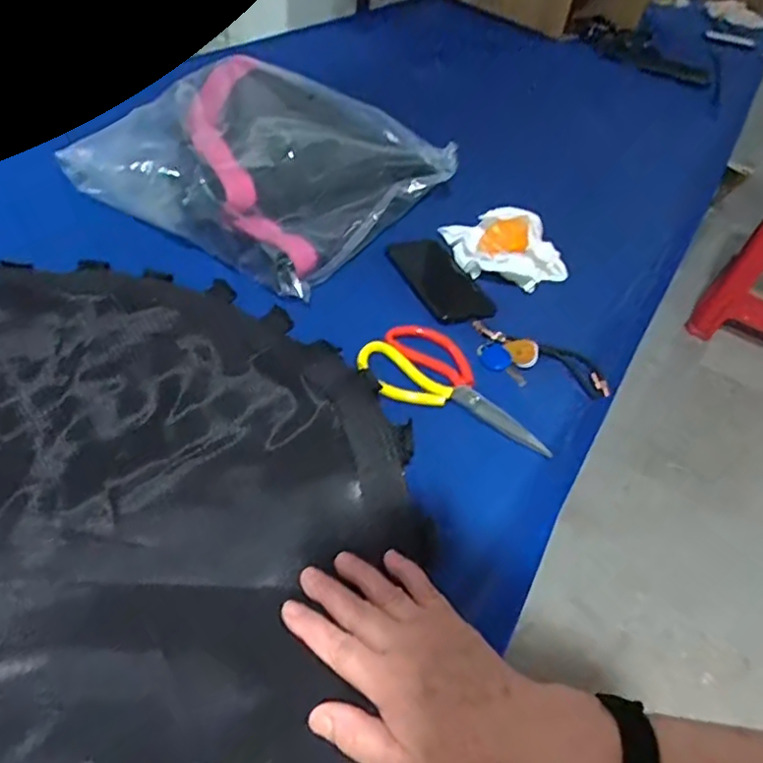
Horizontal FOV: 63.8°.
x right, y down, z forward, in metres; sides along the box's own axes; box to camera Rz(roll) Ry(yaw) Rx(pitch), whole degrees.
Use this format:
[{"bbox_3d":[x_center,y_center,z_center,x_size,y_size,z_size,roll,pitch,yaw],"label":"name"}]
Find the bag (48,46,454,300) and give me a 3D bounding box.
[{"bbox_3d":[-0.153,-0.307,0.832,0.389,0.095,0.373,27,48,20],"label":"bag"}]

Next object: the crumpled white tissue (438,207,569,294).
[{"bbox_3d":[0.154,-0.179,0.781,0.171,0.044,0.104,26,48,19],"label":"crumpled white tissue"}]

